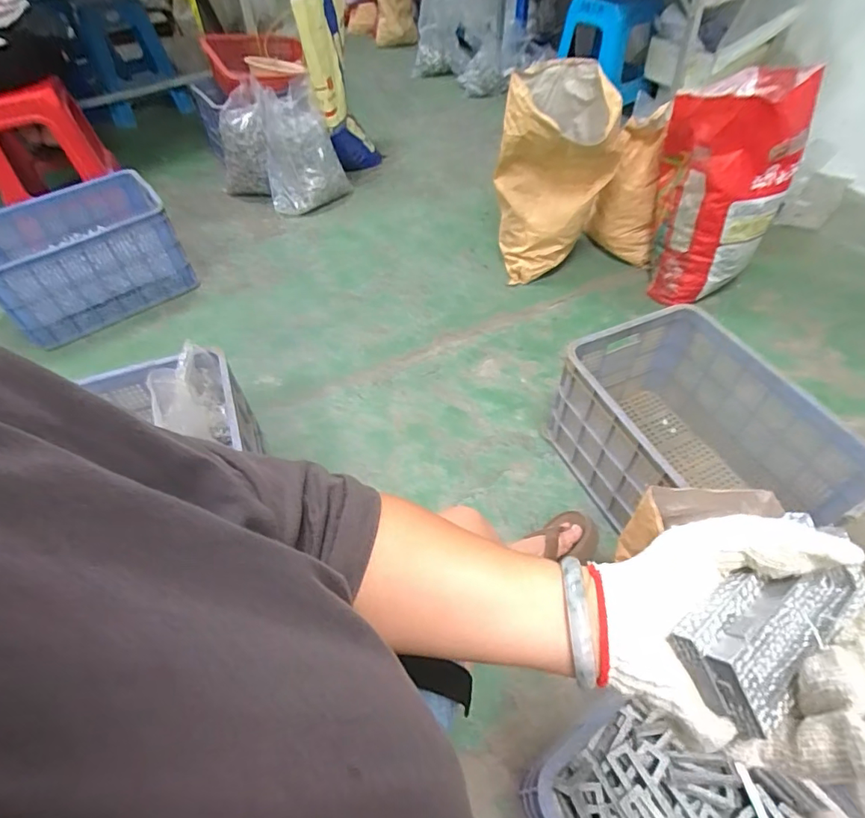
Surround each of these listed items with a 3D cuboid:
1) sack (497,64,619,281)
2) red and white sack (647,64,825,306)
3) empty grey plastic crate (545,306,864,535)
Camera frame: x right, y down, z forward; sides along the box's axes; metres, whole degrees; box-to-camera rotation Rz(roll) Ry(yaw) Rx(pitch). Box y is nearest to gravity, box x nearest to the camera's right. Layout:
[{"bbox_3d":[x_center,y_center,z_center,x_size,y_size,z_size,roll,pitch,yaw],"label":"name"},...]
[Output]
[{"bbox_3d":[0.356,-0.677,1.513,0.320,0.548,0.241,5,53,6],"label":"sack"},{"bbox_3d":[0.780,-0.593,1.406,0.316,0.550,0.313,22,57,18],"label":"red and white sack"},{"bbox_3d":[0.534,0.079,1.047,0.373,0.289,0.490,-23,53,-13],"label":"empty grey plastic crate"}]

